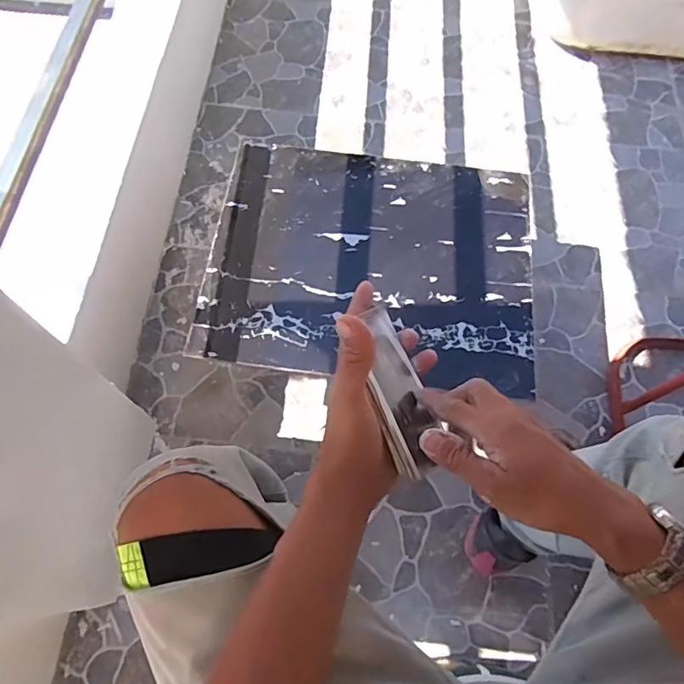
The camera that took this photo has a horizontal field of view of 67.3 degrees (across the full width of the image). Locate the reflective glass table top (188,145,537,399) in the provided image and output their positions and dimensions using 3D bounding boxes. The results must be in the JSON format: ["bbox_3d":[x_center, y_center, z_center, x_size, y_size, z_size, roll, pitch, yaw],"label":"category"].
[{"bbox_3d":[0.056,-0.142,0.854,0.516,0.015,0.416,7,68,2],"label":"reflective glass table top"}]

